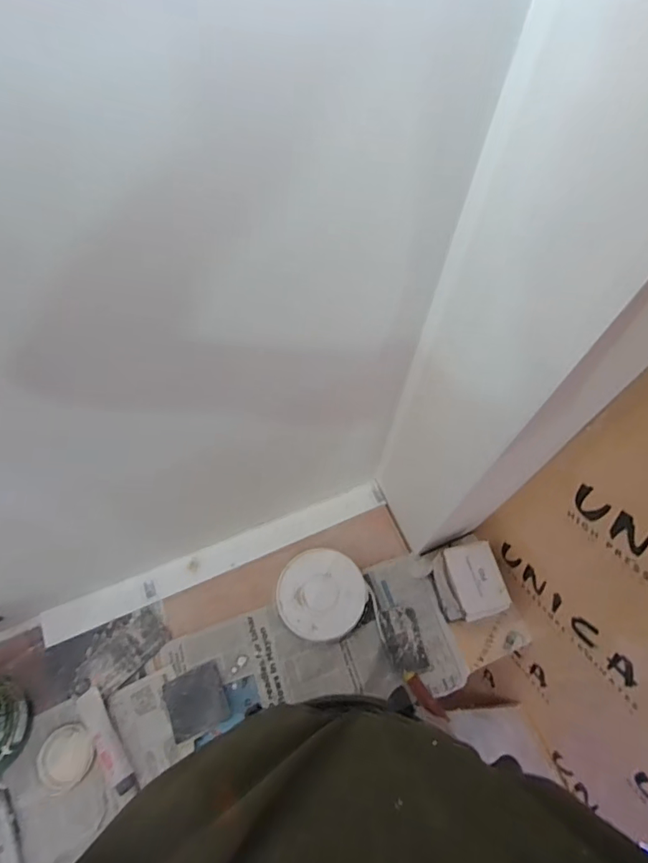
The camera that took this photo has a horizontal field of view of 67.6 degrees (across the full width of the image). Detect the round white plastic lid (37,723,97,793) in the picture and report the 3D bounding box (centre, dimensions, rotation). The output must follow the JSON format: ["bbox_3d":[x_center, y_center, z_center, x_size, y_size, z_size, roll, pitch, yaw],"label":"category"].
[{"bbox_3d":[-0.434,0.550,0.816,0.096,0.013,0.093,-3,62,-4],"label":"round white plastic lid"}]

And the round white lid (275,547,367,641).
[{"bbox_3d":[-0.004,0.314,0.938,0.165,0.020,0.164,1,62,-2],"label":"round white lid"}]

